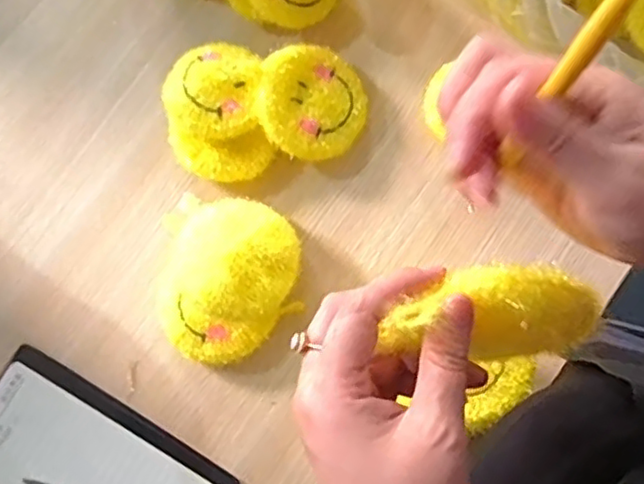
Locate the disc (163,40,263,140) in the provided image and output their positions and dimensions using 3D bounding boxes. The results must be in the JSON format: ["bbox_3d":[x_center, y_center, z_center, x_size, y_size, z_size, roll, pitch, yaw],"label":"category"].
[{"bbox_3d":[-0.108,-0.155,0.652,0.092,0.030,0.103,5,80,1],"label":"disc"}]

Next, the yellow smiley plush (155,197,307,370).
[{"bbox_3d":[-0.097,0.028,0.626,0.151,0.090,0.142,0,80,0],"label":"yellow smiley plush"}]

